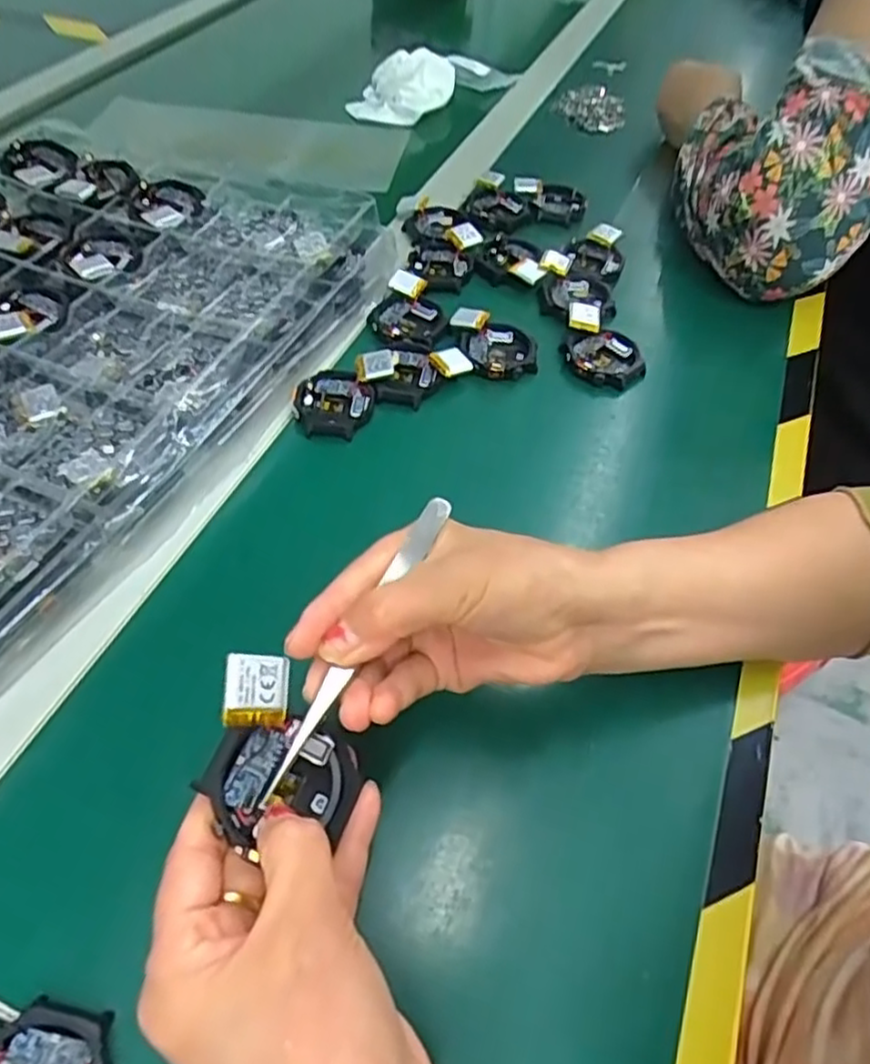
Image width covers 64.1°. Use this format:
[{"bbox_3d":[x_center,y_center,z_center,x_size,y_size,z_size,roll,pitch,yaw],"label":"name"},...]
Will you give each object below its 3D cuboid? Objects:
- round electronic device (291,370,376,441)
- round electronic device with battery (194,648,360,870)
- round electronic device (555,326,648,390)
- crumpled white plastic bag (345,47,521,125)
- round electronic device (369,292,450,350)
[{"bbox_3d":[-0.064,-0.080,0.429,0.049,0.013,0.049,2,59,-4],"label":"round electronic device"},{"bbox_3d":[-0.051,0.076,0.241,0.054,0.009,0.057,21,72,-31],"label":"round electronic device with battery"},{"bbox_3d":[0.114,-0.118,0.471,0.056,0.014,0.044,16,53,10],"label":"round electronic device"},{"bbox_3d":[-0.008,-0.447,0.678,0.156,0.048,0.084,-35,61,-25],"label":"crumpled white plastic bag"},{"bbox_3d":[-0.017,-0.148,0.482,0.050,0.008,0.052,1,52,-1],"label":"round electronic device"}]

